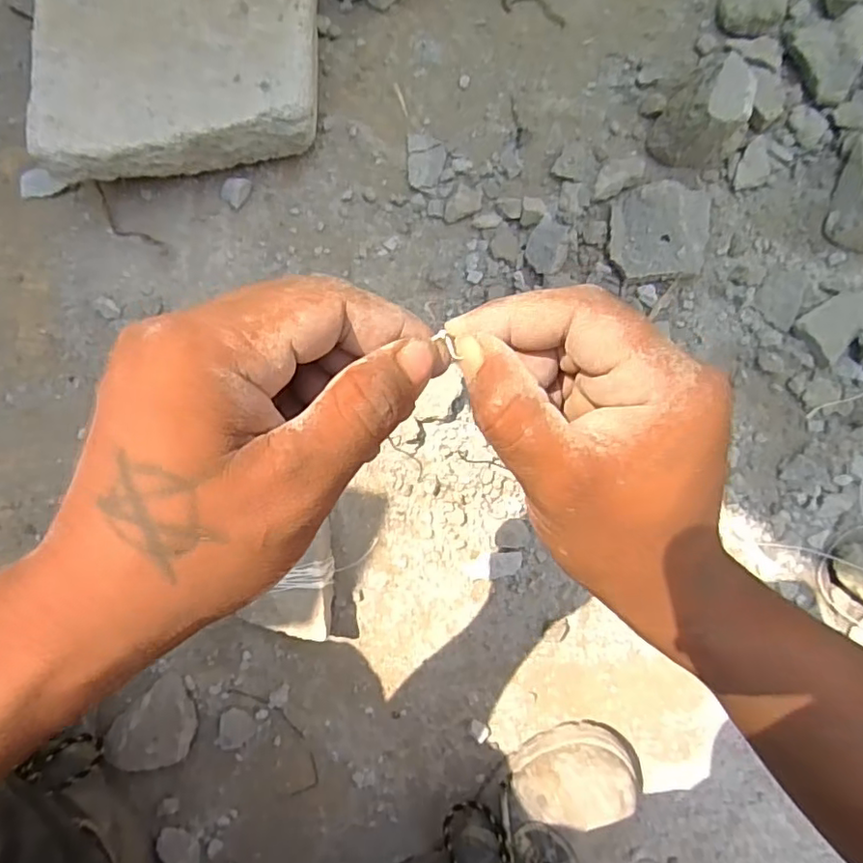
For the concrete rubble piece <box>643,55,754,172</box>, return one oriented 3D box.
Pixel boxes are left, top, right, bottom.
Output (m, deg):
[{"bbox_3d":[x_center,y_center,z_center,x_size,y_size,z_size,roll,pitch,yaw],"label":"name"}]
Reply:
[{"bbox_3d":[0.236,-0.268,0.507,0.069,0.075,0.065,0,88,-4],"label":"concrete rubble piece"}]

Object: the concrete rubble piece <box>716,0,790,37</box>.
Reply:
[{"bbox_3d":[0.296,-0.392,0.544,0.059,0.038,0.053,-20,89,-4],"label":"concrete rubble piece"}]

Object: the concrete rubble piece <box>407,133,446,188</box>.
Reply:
[{"bbox_3d":[-0.004,-0.240,0.523,0.033,0.010,0.048,0,88,-4],"label":"concrete rubble piece"}]

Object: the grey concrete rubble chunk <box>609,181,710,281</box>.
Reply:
[{"bbox_3d":[0.206,-0.173,0.518,0.094,0.034,0.077,-1,88,-4],"label":"grey concrete rubble chunk"}]

